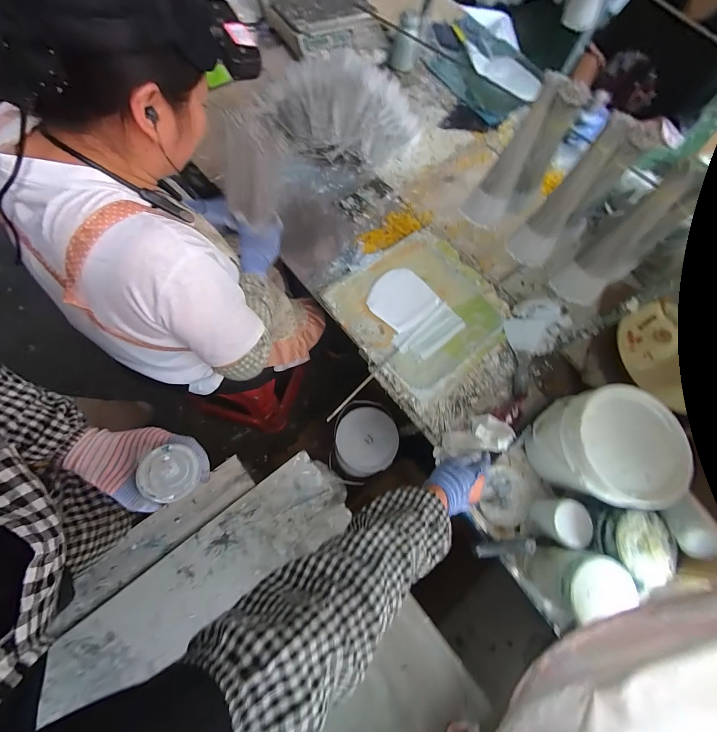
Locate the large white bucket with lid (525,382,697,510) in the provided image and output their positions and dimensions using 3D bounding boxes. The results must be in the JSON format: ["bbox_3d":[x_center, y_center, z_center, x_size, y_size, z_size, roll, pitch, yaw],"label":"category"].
[{"bbox_3d":[0.465,0.155,0.611,0.177,0.191,0.180,0,74,-1],"label":"large white bucket with lid"}]

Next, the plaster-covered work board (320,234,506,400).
[{"bbox_3d":[0.162,-0.143,0.795,0.375,0.033,0.368,-37,78,-10],"label":"plaster-covered work board"}]

